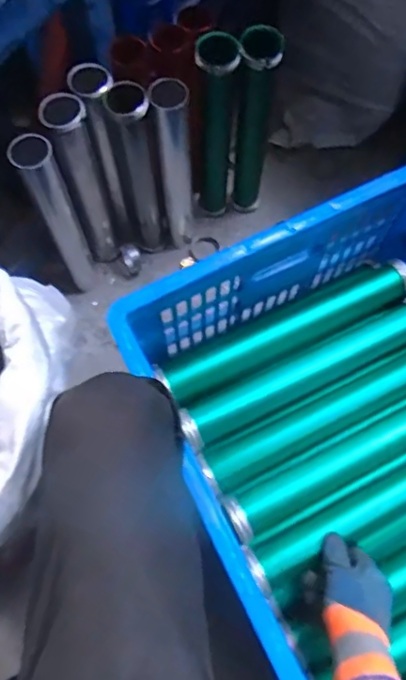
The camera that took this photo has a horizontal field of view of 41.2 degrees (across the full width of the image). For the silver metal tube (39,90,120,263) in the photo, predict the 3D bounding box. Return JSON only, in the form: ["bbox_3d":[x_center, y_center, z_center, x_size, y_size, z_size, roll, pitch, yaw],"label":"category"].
[{"bbox_3d":[-0.192,-0.244,0.899,0.063,0.369,0.062,-15,69,-7],"label":"silver metal tube"}]

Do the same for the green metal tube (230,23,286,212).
[{"bbox_3d":[0.083,-0.346,0.921,0.063,0.382,0.051,4,68,0],"label":"green metal tube"}]

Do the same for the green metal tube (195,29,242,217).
[{"bbox_3d":[0.018,-0.337,0.914,0.063,0.371,0.061,-1,68,-2],"label":"green metal tube"}]

